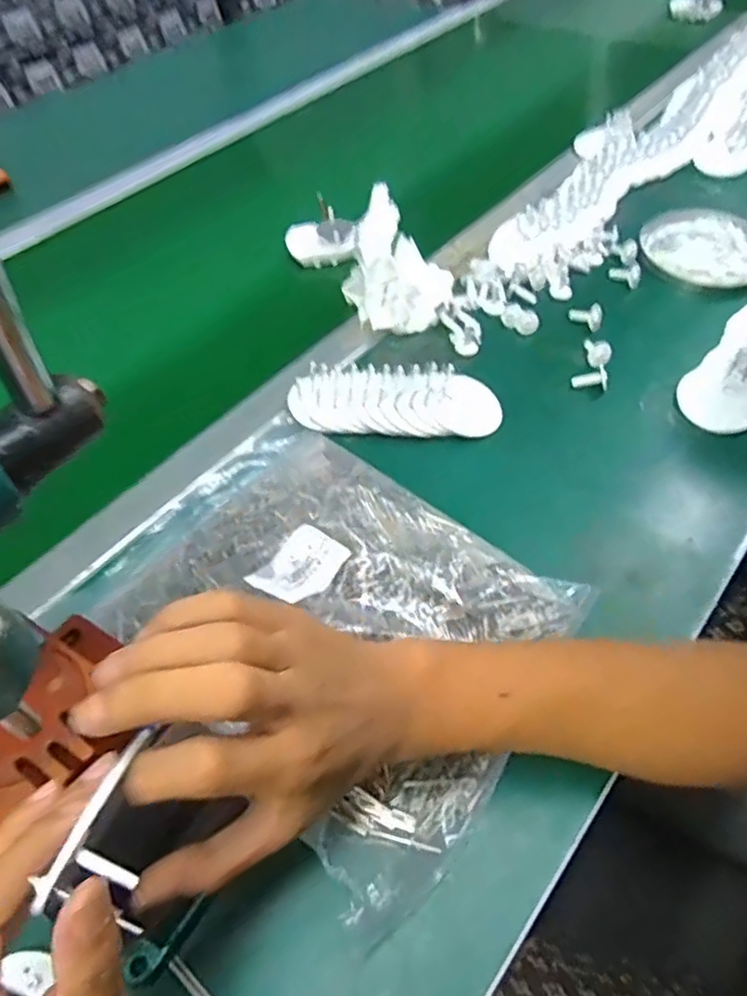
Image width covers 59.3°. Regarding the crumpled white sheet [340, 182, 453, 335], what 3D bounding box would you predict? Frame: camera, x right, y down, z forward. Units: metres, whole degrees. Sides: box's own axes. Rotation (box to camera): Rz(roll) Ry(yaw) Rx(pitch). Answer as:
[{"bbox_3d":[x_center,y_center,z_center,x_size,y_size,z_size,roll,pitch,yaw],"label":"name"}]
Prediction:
[{"bbox_3d":[0.021,-0.220,0.607,0.099,0.092,0.098,-1,52,4],"label":"crumpled white sheet"}]

